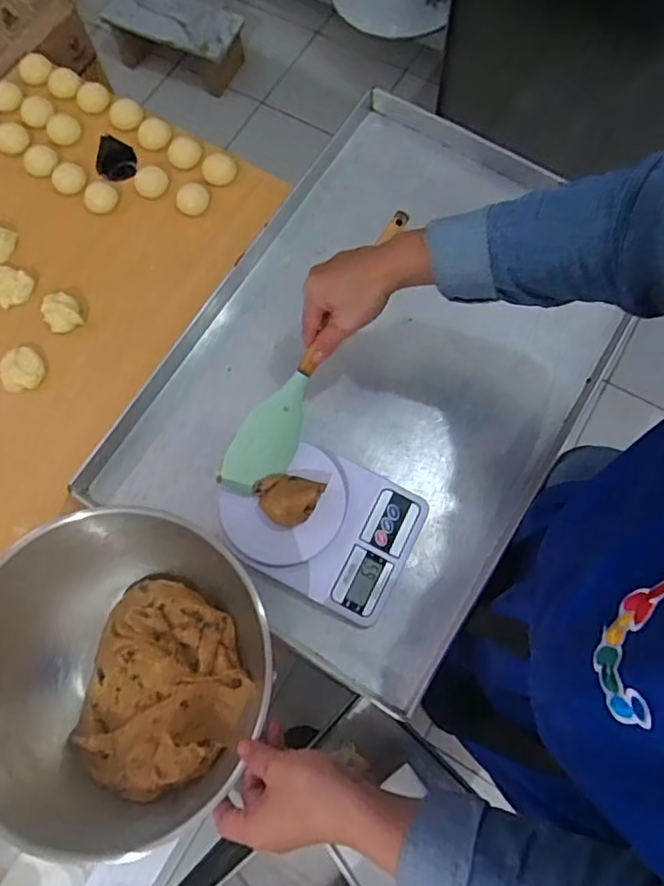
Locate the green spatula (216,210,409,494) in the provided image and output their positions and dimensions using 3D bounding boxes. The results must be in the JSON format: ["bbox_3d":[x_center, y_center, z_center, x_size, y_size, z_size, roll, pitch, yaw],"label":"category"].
[{"bbox_3d":[-0.012,-0.084,0.585,0.052,0.026,0.305,32,93,11],"label":"green spatula"}]

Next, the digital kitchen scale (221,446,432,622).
[{"bbox_3d":[-0.016,0.076,0.604,0.194,0.038,0.139,26,76,10],"label":"digital kitchen scale"}]

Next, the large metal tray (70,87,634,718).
[{"bbox_3d":[0.057,-0.088,0.669,0.410,0.060,0.588,31,77,11],"label":"large metal tray"}]

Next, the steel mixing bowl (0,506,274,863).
[{"bbox_3d":[-0.185,0.197,0.527,0.248,0.093,0.253,-1,73,2],"label":"steel mixing bowl"}]

